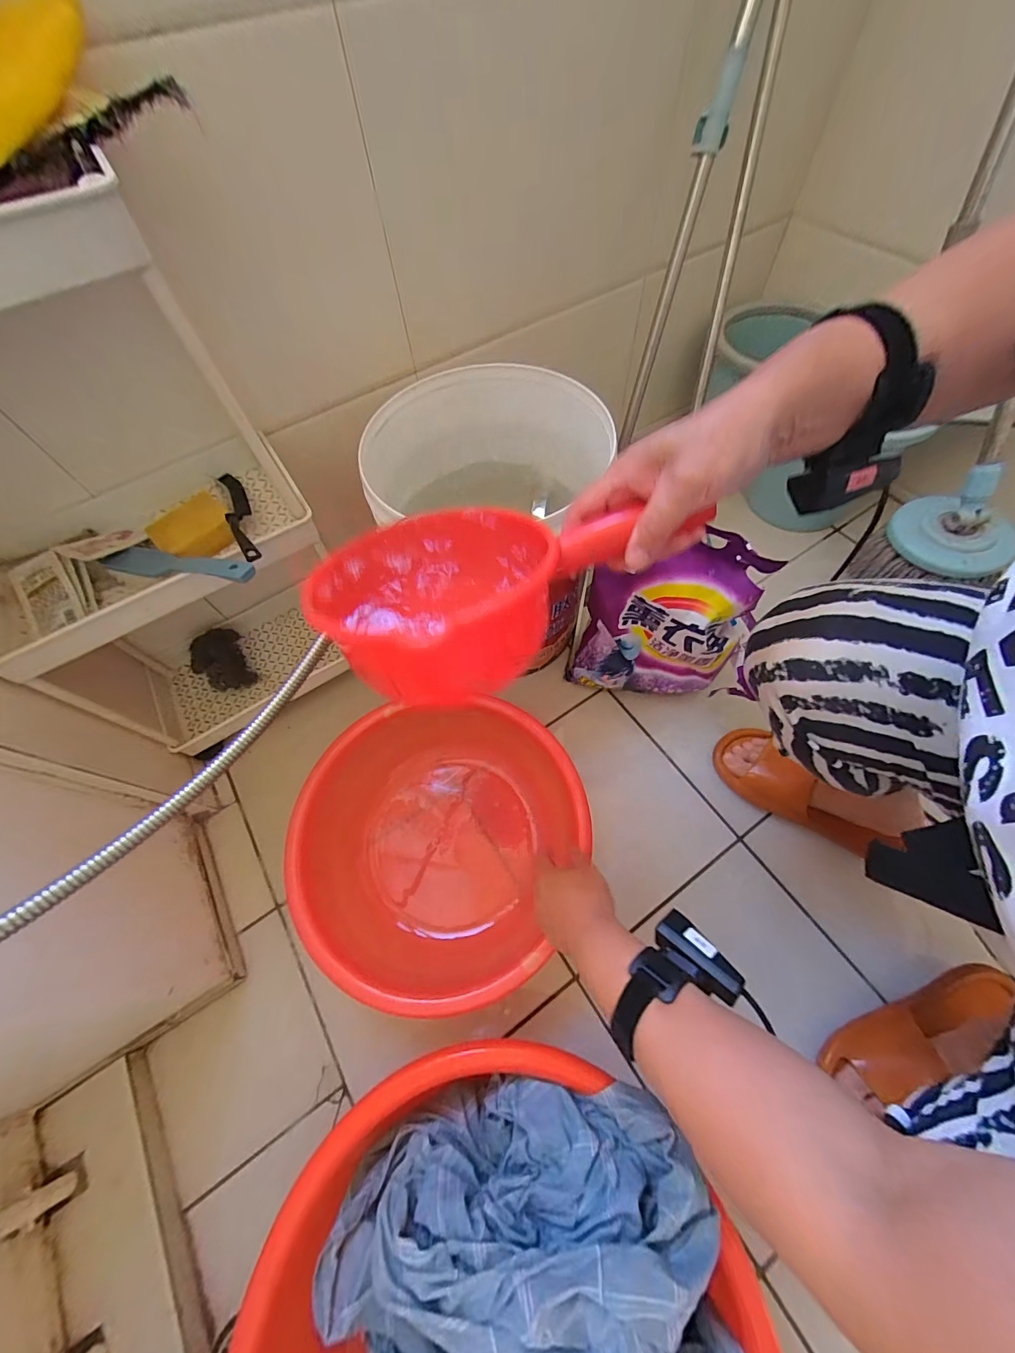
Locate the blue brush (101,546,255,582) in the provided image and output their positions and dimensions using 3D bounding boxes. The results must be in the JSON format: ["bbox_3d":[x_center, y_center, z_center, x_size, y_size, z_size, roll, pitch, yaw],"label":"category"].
[{"bbox_3d":[-0.356,-0.121,0.475,0.216,0.021,0.033,9,63,21],"label":"blue brush"}]

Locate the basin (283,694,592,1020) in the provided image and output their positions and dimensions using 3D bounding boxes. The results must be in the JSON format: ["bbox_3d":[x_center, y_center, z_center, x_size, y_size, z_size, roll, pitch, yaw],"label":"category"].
[{"bbox_3d":[-0.074,0.217,0.619,0.399,0.159,0.371,0,63,1],"label":"basin"}]

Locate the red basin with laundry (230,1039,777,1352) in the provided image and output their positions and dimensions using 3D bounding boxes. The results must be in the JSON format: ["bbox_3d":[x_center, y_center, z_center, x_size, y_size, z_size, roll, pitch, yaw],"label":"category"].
[{"bbox_3d":[-0.010,0.563,0.352,0.413,0.220,0.431,28,67,14],"label":"red basin with laundry"}]

